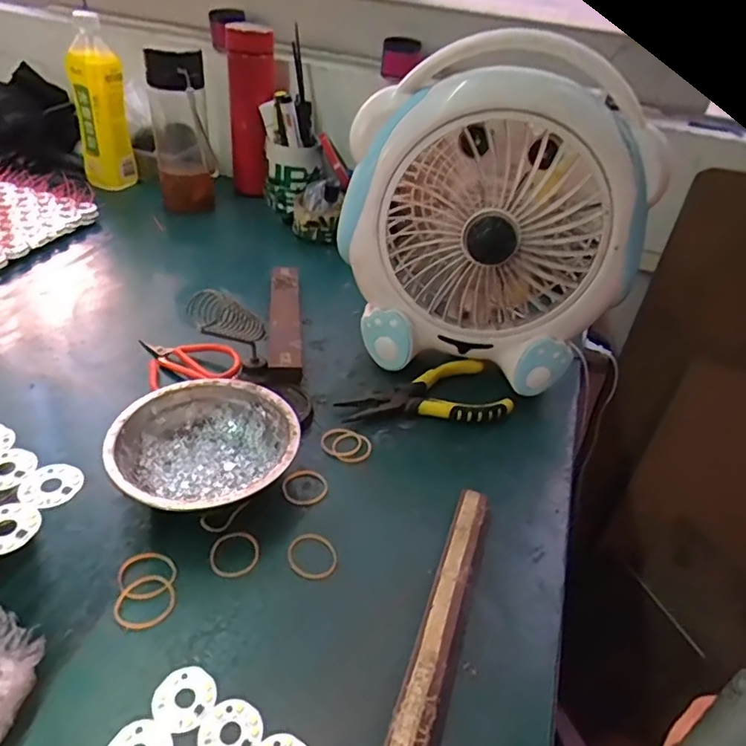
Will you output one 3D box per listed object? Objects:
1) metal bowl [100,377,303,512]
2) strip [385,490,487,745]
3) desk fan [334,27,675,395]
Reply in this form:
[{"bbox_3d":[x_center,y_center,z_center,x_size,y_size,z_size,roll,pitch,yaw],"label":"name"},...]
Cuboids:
[{"bbox_3d":[-0.120,0.059,0.406,0.127,0.042,0.125,5,37,-3],"label":"metal bowl"},{"bbox_3d":[0.038,0.150,0.326,0.020,0.017,0.212,16,38,12],"label":"strip"},{"bbox_3d":[0.101,-0.132,0.510,0.252,0.270,0.147,10,37,4],"label":"desk fan"}]

